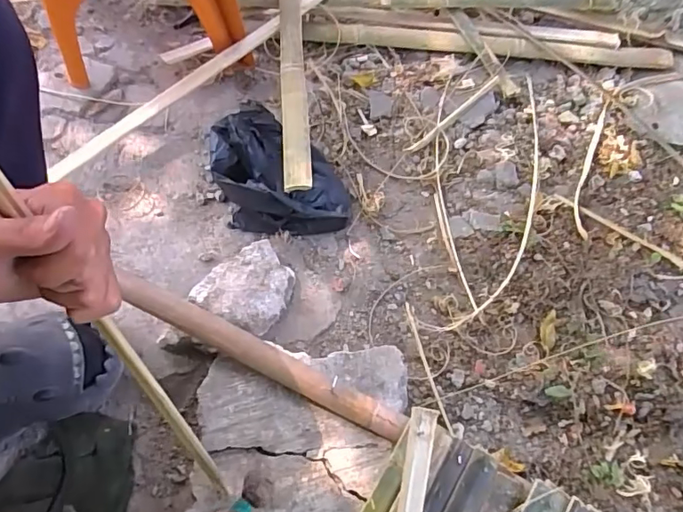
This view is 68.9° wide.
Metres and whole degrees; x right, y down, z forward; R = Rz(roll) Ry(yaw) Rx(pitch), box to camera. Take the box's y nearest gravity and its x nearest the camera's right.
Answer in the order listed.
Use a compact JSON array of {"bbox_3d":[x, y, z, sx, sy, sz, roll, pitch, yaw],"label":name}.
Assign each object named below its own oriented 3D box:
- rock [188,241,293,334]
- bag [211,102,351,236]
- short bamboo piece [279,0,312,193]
[{"bbox_3d":[-0.120,0.045,0.665,0.104,0.048,0.128,38,68,10],"label":"rock"},{"bbox_3d":[-0.088,-0.140,0.738,0.196,0.079,0.207,-3,67,-8],"label":"bag"},{"bbox_3d":[-0.090,-0.438,0.870,0.045,0.021,0.796,-9,62,10],"label":"short bamboo piece"}]

